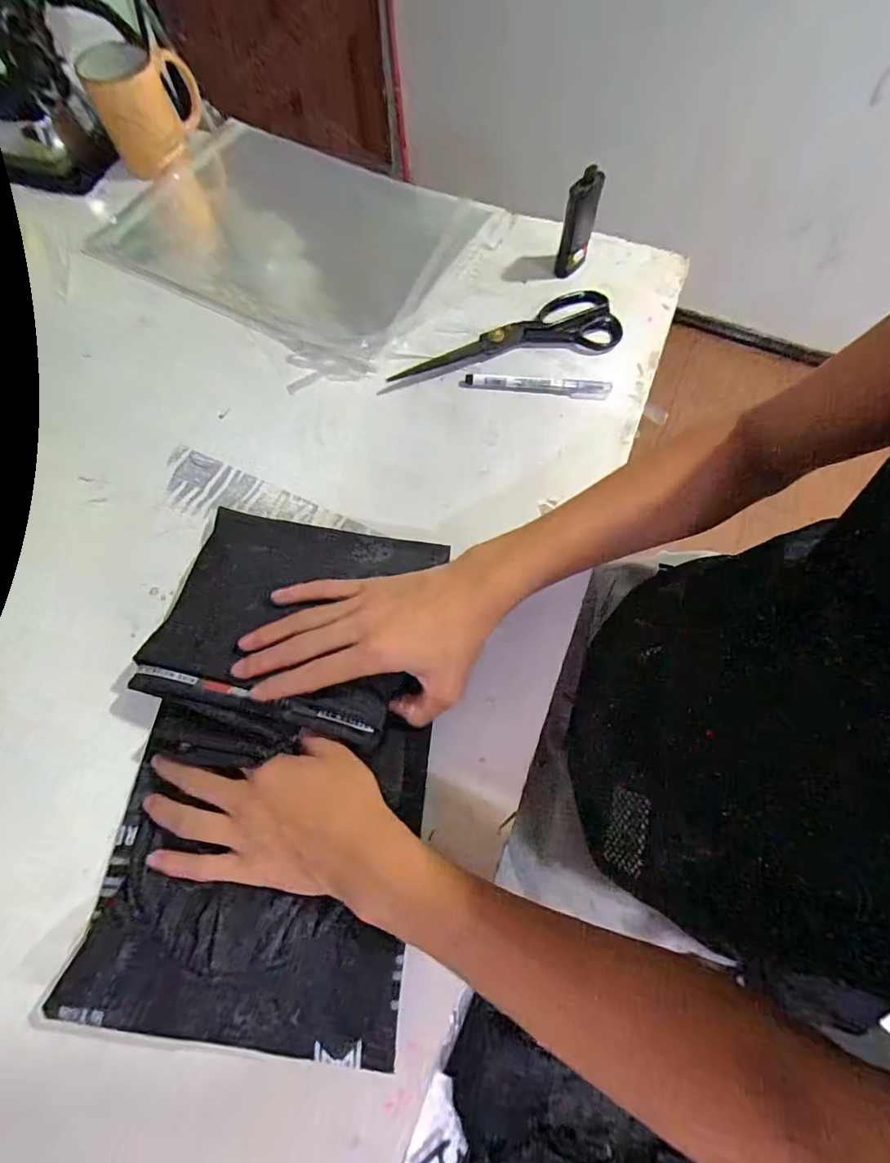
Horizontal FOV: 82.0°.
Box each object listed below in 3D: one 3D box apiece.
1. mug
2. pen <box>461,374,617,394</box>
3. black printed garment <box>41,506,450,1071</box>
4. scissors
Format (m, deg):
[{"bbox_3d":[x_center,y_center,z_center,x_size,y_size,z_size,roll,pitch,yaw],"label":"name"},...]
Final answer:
[{"bbox_3d":[-0.346,-0.554,0.604,0.114,0.093,0.099,-14,69,-6],"label":"mug"},{"bbox_3d":[0.090,-0.192,0.497,0.139,0.009,0.011,5,68,2],"label":"pen"},{"bbox_3d":[-0.110,0.107,0.347,0.204,0.044,0.325,6,68,2],"label":"black printed garment"},{"bbox_3d":[0.061,-0.250,0.513,0.231,0.015,0.077,-9,68,-4],"label":"scissors"}]

